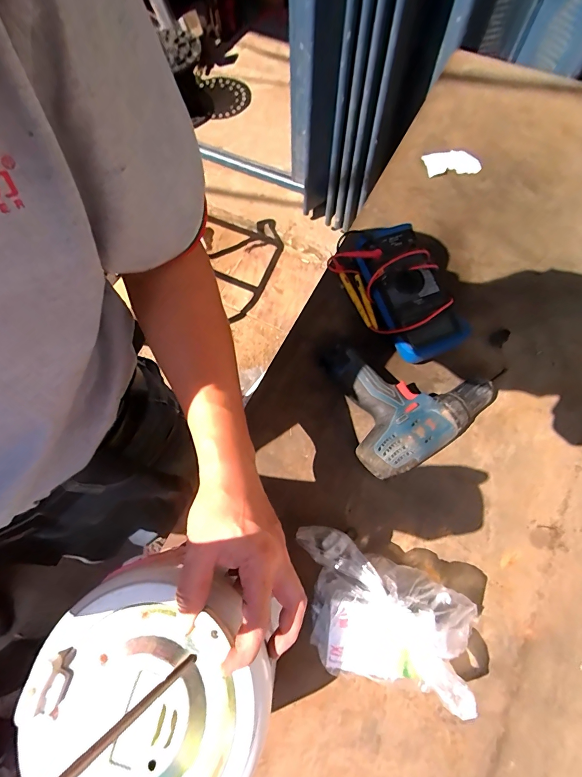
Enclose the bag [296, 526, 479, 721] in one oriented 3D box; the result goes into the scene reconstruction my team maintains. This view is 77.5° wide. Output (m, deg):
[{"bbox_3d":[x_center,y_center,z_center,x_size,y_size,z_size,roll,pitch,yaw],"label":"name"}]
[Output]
[{"bbox_3d":[0.090,0.235,0.384,0.194,0.068,0.125,16,73,6],"label":"bag"}]

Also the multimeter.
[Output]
[{"bbox_3d":[0.153,-0.135,0.513,0.112,0.056,0.213,-28,74,-8],"label":"multimeter"}]

